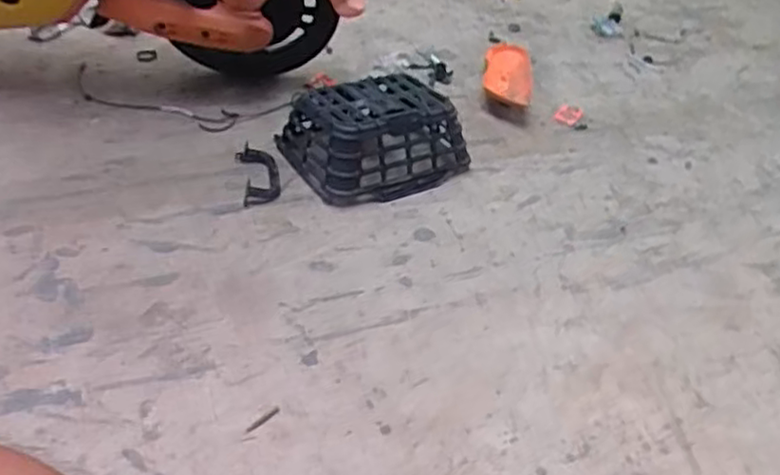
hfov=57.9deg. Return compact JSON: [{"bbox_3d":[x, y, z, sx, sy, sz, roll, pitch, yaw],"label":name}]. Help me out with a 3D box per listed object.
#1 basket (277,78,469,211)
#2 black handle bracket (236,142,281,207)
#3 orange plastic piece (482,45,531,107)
[{"bbox_3d":[-0.033,-0.181,1.292,0.284,0.142,0.225,-25,49,-31],"label":"basket"},{"bbox_3d":[-0.233,-0.114,1.254,0.065,0.021,0.154,-8,42,-15],"label":"black handle bracket"},{"bbox_3d":[0.275,-0.385,1.649,0.109,0.033,0.297,9,41,4],"label":"orange plastic piece"}]

